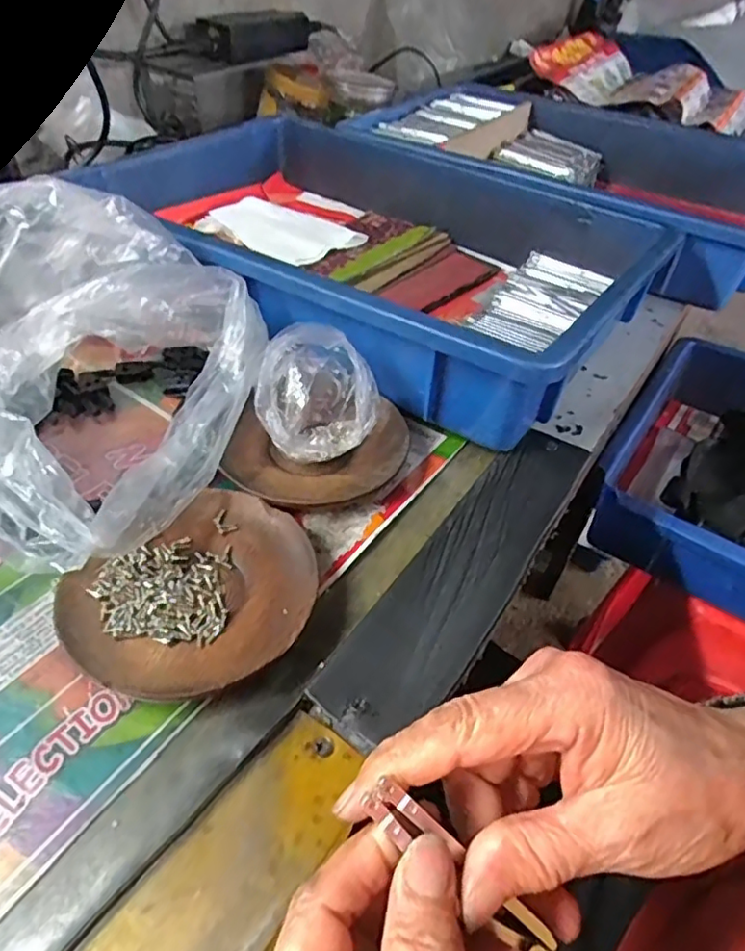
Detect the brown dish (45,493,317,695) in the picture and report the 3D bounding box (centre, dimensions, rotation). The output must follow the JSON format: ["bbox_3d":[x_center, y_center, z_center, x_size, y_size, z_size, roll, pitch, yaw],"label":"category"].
[{"bbox_3d":[-0.080,0.056,0.281,0.098,0.017,0.111,37,53,27],"label":"brown dish"}]

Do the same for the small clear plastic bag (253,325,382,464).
[{"bbox_3d":[-0.033,-0.049,0.355,0.069,0.058,0.070,12,46,6],"label":"small clear plastic bag"}]

